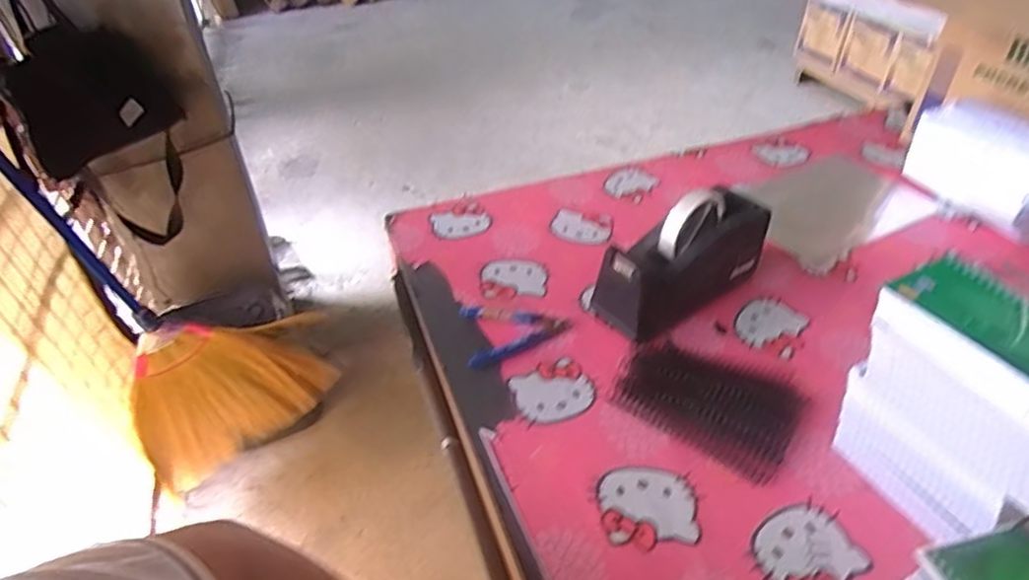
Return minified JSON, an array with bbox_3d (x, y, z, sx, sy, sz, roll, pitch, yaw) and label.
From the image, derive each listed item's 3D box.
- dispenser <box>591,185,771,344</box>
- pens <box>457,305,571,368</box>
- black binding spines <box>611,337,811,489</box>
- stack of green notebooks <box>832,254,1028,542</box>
[{"bbox_3d":[0.183,-0.040,0.677,0.196,0.120,0.075,-27,47,-27],"label":"dispenser"},{"bbox_3d":[0.003,0.043,0.663,0.111,0.010,0.086,-7,41,-7],"label":"pens"},{"bbox_3d":[0.189,0.103,0.604,0.164,0.011,0.123,26,47,27],"label":"black binding spines"},{"bbox_3d":[0.342,0.092,0.477,0.085,0.177,0.148,-17,43,-18],"label":"stack of green notebooks"}]

